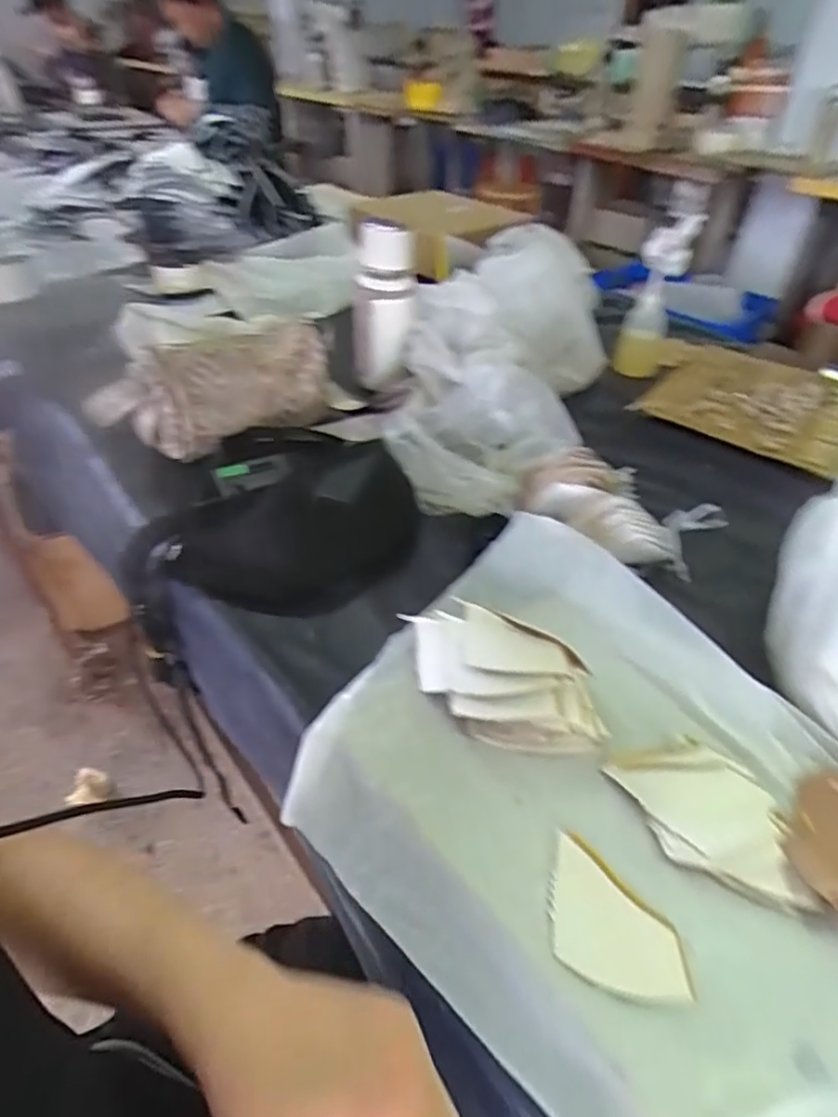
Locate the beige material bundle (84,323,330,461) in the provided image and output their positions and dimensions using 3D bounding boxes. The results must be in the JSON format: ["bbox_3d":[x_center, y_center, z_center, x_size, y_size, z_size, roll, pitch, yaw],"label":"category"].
[{"bbox_3d":[-0.236,-0.209,0.764,0.299,0.108,0.100,-26,49,-28],"label":"beige material bundle"}]

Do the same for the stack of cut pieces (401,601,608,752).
[{"bbox_3d":[0.062,0.084,0.485,0.178,0.038,0.100,26,47,24],"label":"stack of cut pieces"}]

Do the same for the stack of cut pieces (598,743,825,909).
[{"bbox_3d":[0.195,0.173,0.410,0.092,0.017,0.117,-7,43,-11],"label":"stack of cut pieces"}]

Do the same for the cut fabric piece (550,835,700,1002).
[{"bbox_3d":[0.117,0.214,0.372,0.074,0.005,0.087,3,42,1],"label":"cut fabric piece"}]

